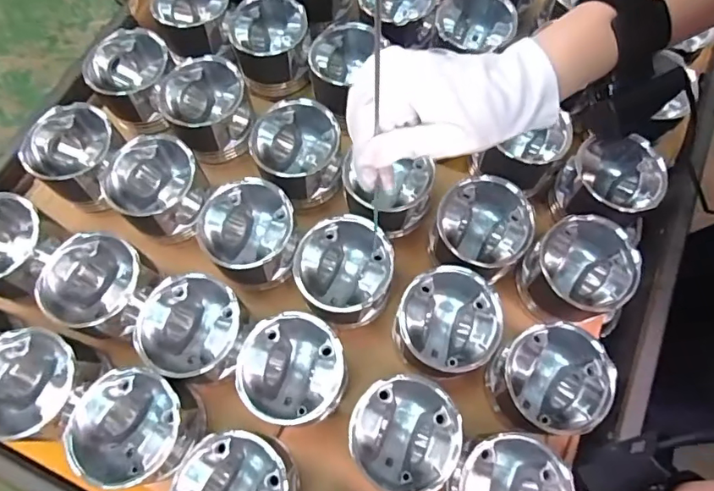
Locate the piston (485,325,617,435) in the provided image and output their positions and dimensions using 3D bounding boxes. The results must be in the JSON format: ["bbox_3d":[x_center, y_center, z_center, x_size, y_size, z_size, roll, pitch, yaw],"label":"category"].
[{"bbox_3d":[0.175,0.129,0.470,0.094,0.090,0.093,-27,70,-9],"label":"piston"}]

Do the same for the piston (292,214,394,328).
[{"bbox_3d":[-0.011,0.030,0.493,0.092,0.070,0.096,-1,69,1],"label":"piston"}]

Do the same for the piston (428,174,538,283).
[{"bbox_3d":[0.125,-0.015,0.508,0.087,0.069,0.097,32,73,13],"label":"piston"}]

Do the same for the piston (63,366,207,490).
[{"bbox_3d":[-0.197,0.165,0.448,0.094,0.083,0.097,-1,69,1],"label":"piston"}]

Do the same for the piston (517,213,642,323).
[{"bbox_3d":[0.218,0.028,0.500,0.088,0.099,0.091,-1,69,1],"label":"piston"}]

